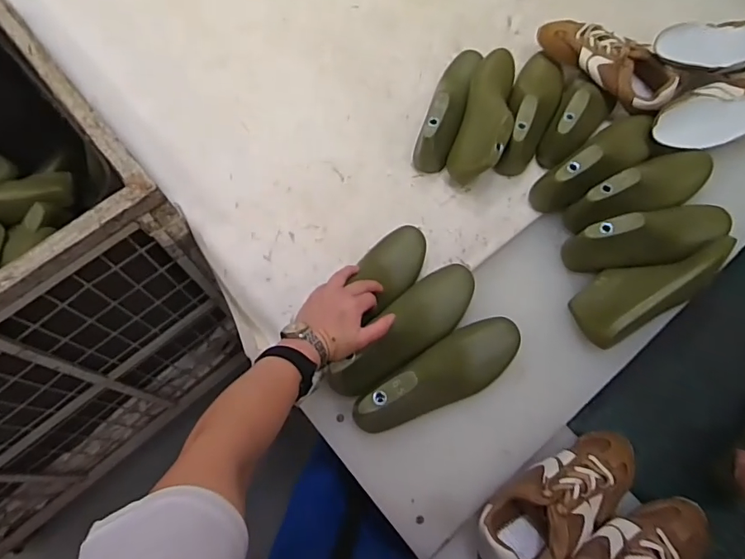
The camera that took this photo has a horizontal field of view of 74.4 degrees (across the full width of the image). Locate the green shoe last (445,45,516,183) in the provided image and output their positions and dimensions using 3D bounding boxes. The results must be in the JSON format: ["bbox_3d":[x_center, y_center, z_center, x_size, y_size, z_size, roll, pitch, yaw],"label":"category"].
[{"bbox_3d":[0.182,-0.262,0.778,0.077,0.087,0.237,15,69,9],"label":"green shoe last"}]

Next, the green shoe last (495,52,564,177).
[{"bbox_3d":[0.251,-0.275,0.776,0.079,0.087,0.236,19,69,10],"label":"green shoe last"}]

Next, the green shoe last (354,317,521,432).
[{"bbox_3d":[0.088,0.119,0.617,0.233,0.083,0.078,-32,69,-10],"label":"green shoe last"}]

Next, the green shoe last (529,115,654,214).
[{"bbox_3d":[0.336,-0.180,0.733,0.214,0.083,0.075,-36,70,-12],"label":"green shoe last"}]

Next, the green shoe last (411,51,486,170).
[{"bbox_3d":[0.123,-0.290,0.791,0.061,0.086,0.247,16,69,9],"label":"green shoe last"}]

